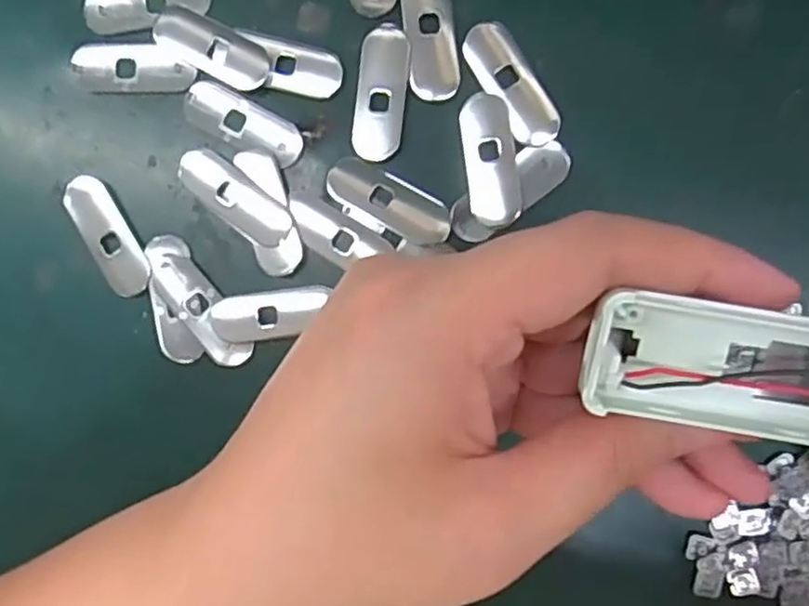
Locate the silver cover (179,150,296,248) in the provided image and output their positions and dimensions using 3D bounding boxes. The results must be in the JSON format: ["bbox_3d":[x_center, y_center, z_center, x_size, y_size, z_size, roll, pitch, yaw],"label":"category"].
[{"bbox_3d":[-0.067,-0.041,0.279,0.049,0.005,0.018,38,94,2],"label":"silver cover"}]

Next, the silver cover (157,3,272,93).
[{"bbox_3d":[-0.074,-0.099,0.275,0.049,0.008,0.019,31,93,3],"label":"silver cover"}]

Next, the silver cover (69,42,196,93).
[{"bbox_3d":[-0.108,-0.093,0.280,0.049,0.004,0.019,0,92,4],"label":"silver cover"}]

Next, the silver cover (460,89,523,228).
[{"bbox_3d":[0.033,-0.055,0.269,0.020,0.004,0.049,-7,91,4],"label":"silver cover"}]

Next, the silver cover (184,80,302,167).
[{"bbox_3d":[-0.063,-0.070,0.278,0.049,0.004,0.018,29,93,3],"label":"silver cover"}]

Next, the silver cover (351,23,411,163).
[{"bbox_3d":[-0.009,-0.081,0.272,0.019,0.004,0.050,8,92,4],"label":"silver cover"}]

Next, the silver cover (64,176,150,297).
[{"bbox_3d":[-0.119,-0.027,0.283,0.018,0.004,0.050,-29,89,4],"label":"silver cover"}]

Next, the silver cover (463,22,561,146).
[{"bbox_3d":[0.041,-0.083,0.267,0.019,0.004,0.050,-31,89,4],"label":"silver cover"}]

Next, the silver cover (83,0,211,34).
[{"bbox_3d":[-0.101,-0.118,0.277,0.050,0.004,0.019,-12,91,4],"label":"silver cover"}]

